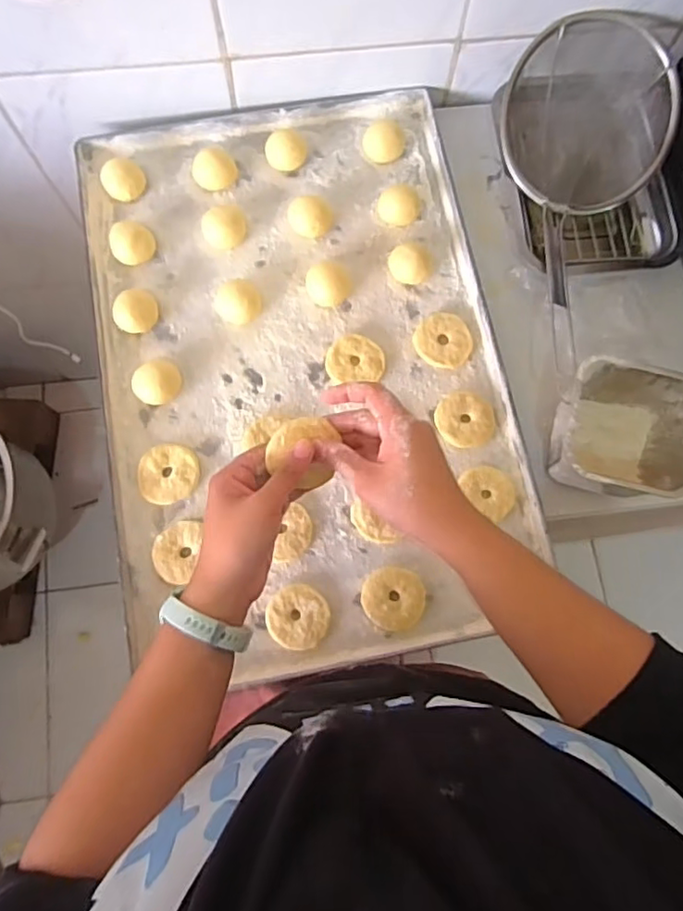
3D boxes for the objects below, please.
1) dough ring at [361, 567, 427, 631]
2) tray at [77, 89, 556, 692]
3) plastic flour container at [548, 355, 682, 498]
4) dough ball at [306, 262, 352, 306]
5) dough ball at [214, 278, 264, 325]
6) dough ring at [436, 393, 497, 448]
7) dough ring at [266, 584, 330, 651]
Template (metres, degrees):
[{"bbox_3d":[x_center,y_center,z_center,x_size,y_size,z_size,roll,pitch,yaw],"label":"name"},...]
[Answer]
[{"bbox_3d":[0.050,0.138,0.564,0.060,0.010,0.058,0,76,-2],"label":"dough ring"},{"bbox_3d":[-0.039,-0.102,0.615,0.414,0.035,0.605,-10,76,-4],"label":"tray"},{"bbox_3d":[0.265,-0.018,0.569,0.116,0.087,0.115,15,76,2],"label":"plastic flour container"},{"bbox_3d":[-0.013,-0.190,0.650,0.049,0.029,0.043,-5,76,-3],"label":"dough ball"},{"bbox_3d":[-0.109,-0.163,0.620,0.049,0.033,0.043,-14,77,-5],"label":"dough ball"},{"bbox_3d":[0.129,-0.036,0.608,0.061,0.008,0.057,3,76,-1],"label":"dough ring"},{"bbox_3d":[-0.042,0.154,0.560,0.058,0.008,0.059,-2,76,-2],"label":"dough ring"}]

